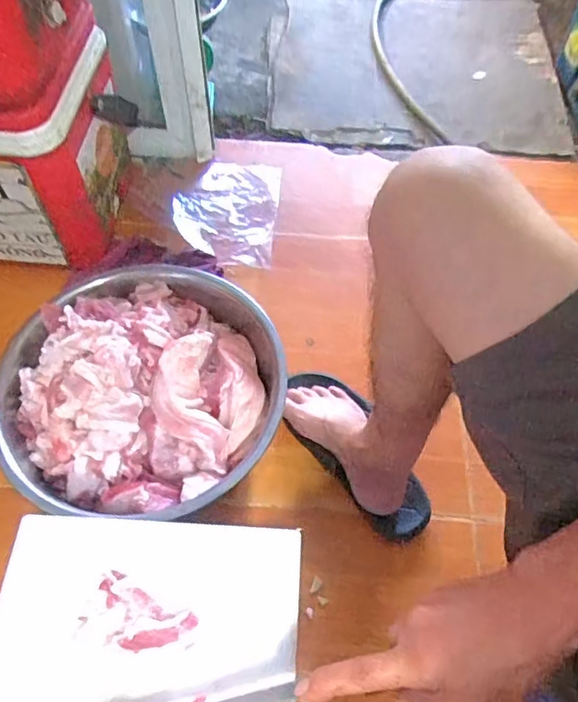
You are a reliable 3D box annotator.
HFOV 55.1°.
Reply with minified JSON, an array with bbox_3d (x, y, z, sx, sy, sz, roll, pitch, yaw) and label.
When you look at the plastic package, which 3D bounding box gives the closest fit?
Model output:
[{"bbox_3d":[-0.111,-0.266,1.013,0.176,0.035,0.238,5,60,0],"label":"plastic package"}]

